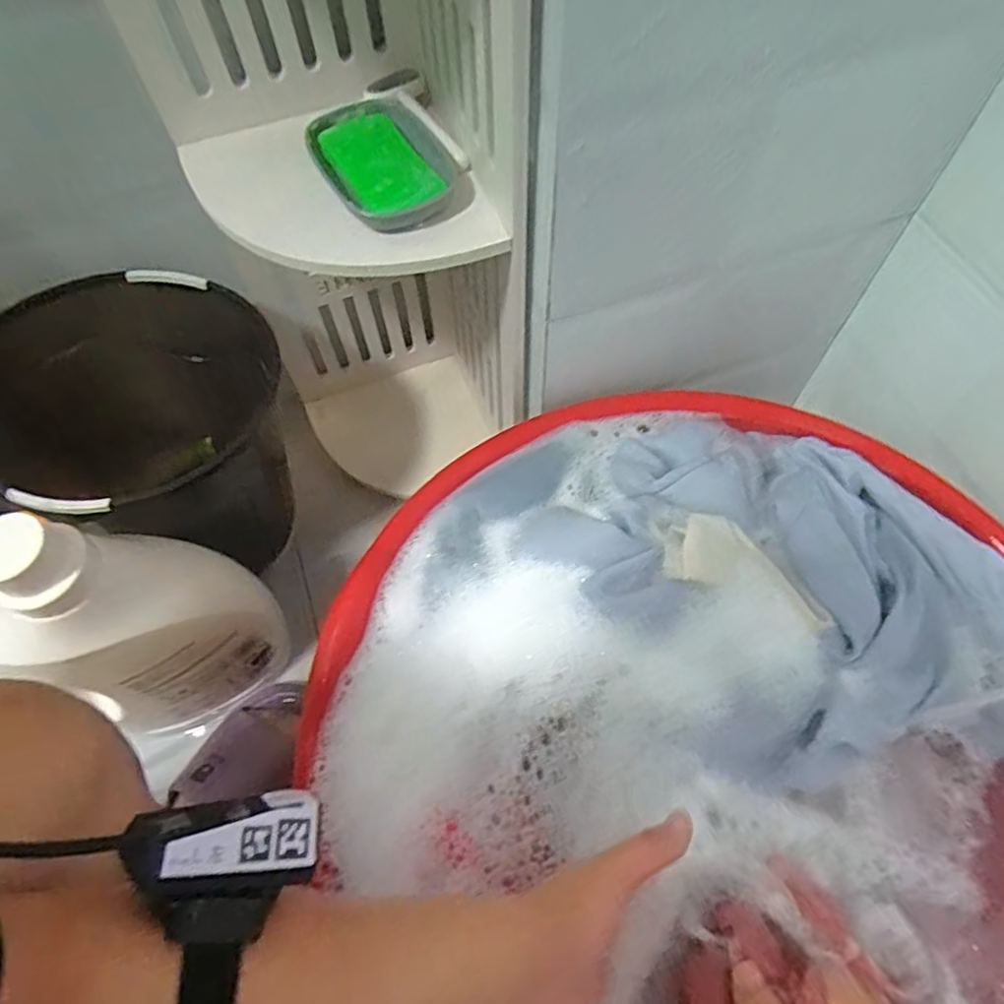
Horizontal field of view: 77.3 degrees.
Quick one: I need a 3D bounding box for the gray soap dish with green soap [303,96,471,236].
[{"bbox_3d":[-0.077,-0.243,0.452,0.094,0.025,0.123,-25,65,-11],"label":"gray soap dish with green soap"}]

